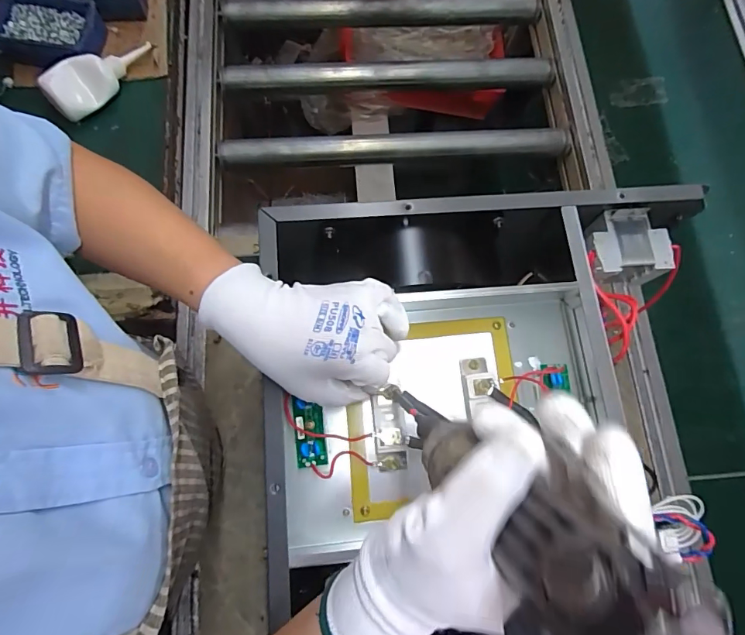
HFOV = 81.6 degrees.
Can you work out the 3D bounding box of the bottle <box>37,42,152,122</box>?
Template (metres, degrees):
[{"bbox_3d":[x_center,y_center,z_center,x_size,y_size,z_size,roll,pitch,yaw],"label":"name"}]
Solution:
[{"bbox_3d":[-0.416,-0.372,0.658,0.058,0.050,0.175,29,63,8],"label":"bottle"}]

